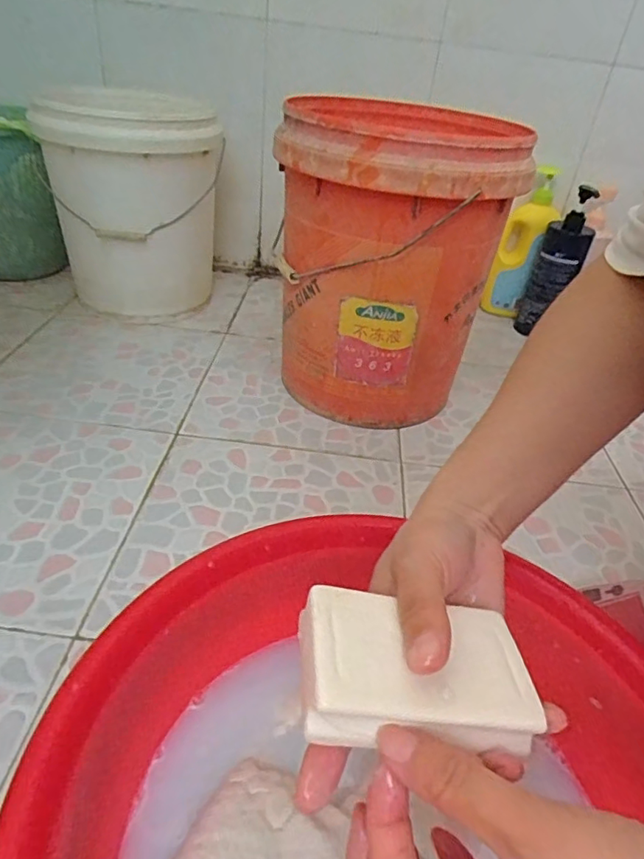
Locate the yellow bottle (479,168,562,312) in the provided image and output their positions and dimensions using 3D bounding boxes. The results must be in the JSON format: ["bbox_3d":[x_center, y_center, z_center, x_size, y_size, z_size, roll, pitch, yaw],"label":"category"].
[{"bbox_3d":[0.415,-0.363,1.059,0.122,0.291,0.067,9,27,-11],"label":"yellow bottle"}]

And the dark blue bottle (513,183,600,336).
[{"bbox_3d":[0.438,-0.299,1.000,0.086,0.268,0.057,21,38,18],"label":"dark blue bottle"}]

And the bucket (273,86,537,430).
[{"bbox_3d":[0.083,-0.223,0.752,0.282,0.365,0.303,5,36,-4],"label":"bucket"}]

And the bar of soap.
[{"bbox_3d":[0.041,0.102,0.232,0.101,0.025,0.061,3,36,-6],"label":"bar of soap"}]

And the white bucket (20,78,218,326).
[{"bbox_3d":[-0.298,-0.349,0.886,0.233,0.329,0.233,-3,38,-14],"label":"white bucket"}]

